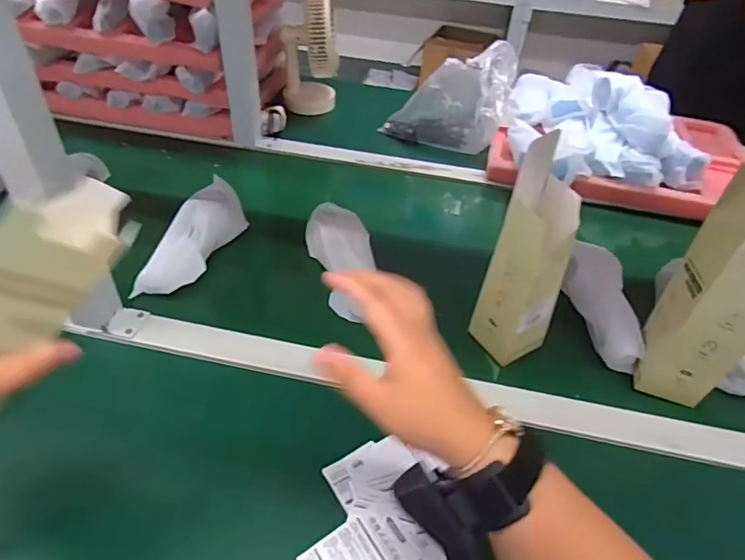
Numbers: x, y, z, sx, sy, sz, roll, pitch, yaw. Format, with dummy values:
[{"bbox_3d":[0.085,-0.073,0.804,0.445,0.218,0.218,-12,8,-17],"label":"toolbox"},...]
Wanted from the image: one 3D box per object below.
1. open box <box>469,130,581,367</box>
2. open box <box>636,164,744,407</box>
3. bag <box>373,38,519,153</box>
[{"bbox_3d":[0.155,-0.018,0.510,0.060,0.220,0.064,-24,49,-29],"label":"open box"},{"bbox_3d":[0.326,0.018,0.484,0.076,0.216,0.071,19,43,15],"label":"open box"},{"bbox_3d":[0.136,-0.327,0.910,0.201,0.158,0.115,19,43,15],"label":"bag"}]

